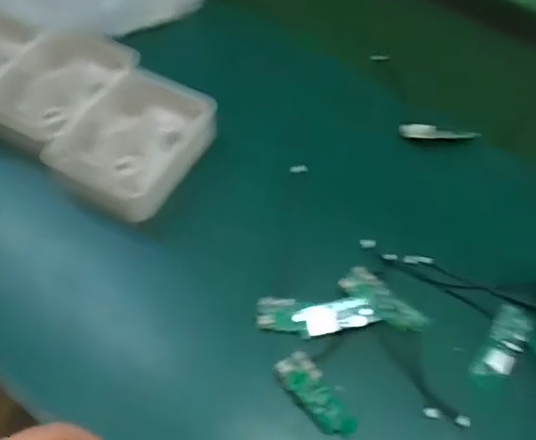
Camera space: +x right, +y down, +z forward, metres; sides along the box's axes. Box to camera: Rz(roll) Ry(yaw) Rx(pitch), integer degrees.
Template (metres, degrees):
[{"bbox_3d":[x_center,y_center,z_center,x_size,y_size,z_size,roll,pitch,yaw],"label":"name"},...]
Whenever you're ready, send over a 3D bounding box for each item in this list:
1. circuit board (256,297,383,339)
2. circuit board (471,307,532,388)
[{"bbox_3d":[0.040,0.075,0.458,0.094,0.004,0.031,2,56,-1],"label":"circuit board"},{"bbox_3d":[0.181,0.097,0.451,0.027,0.004,0.071,29,59,17],"label":"circuit board"}]

